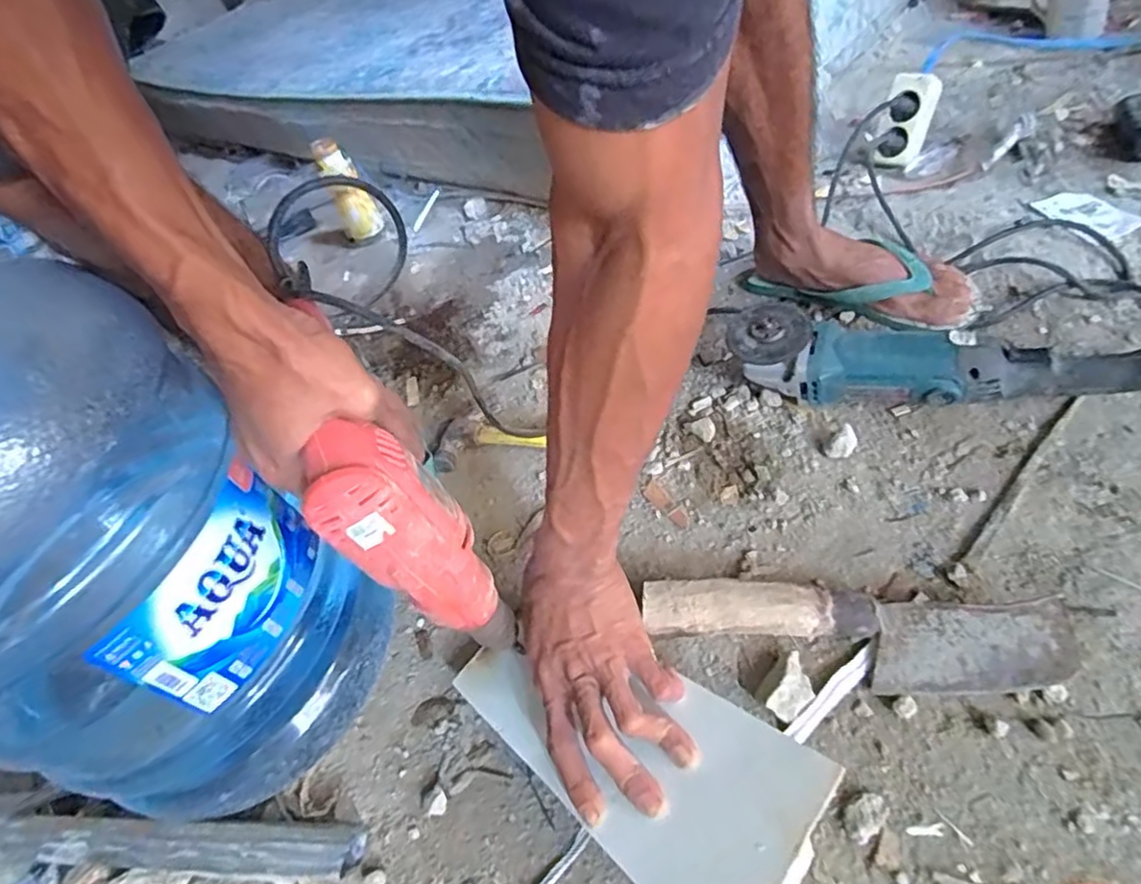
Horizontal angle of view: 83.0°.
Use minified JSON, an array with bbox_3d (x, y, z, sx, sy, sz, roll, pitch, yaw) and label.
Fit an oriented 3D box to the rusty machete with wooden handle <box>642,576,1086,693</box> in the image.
[{"bbox_3d":[0.190,0.131,0.458,0.266,0.072,0.062,9,52,5],"label":"rusty machete with wooden handle"}]

